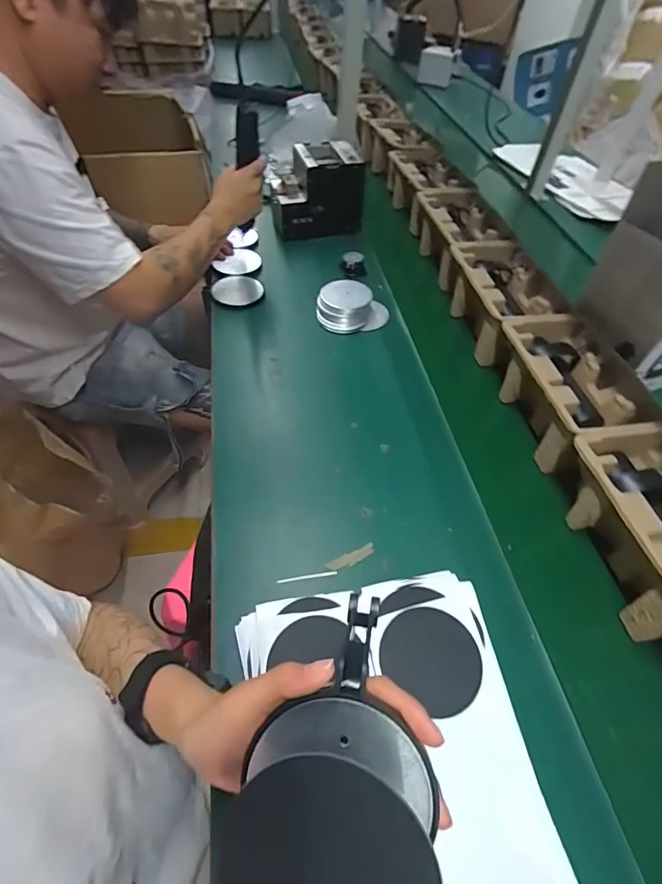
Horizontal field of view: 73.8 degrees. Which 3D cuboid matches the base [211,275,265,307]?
[{"bbox_3d":[-0.178,-0.289,0.843,0.094,0.017,0.090,-5,53,-9],"label":"base"}]

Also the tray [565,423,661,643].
[{"bbox_3d":[0.381,0.103,0.519,0.138,0.109,0.224,-6,53,-10],"label":"tray"}]

